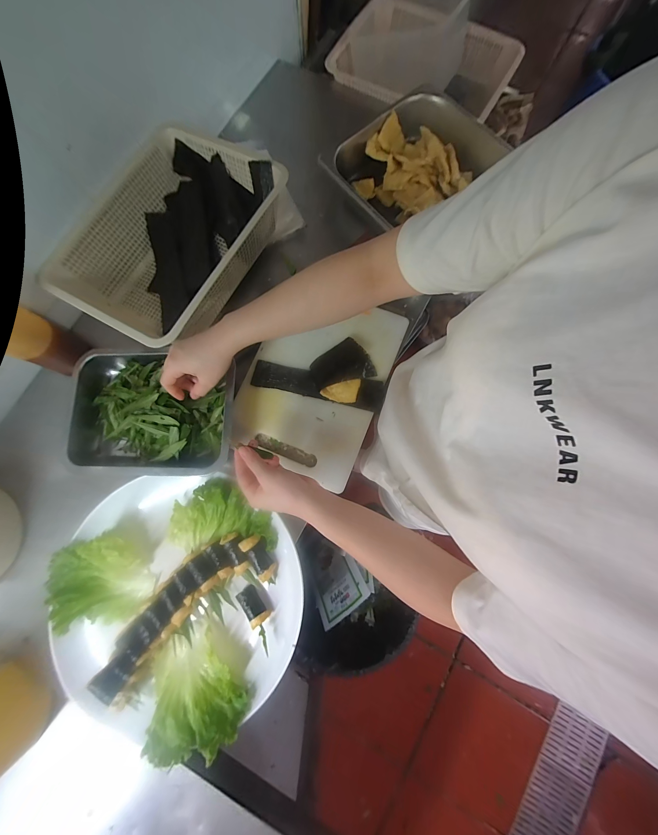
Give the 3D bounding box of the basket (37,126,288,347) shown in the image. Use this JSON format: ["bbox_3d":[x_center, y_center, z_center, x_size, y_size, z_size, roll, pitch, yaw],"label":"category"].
[{"bbox_3d":[-0.245,-0.275,0.469,0.233,0.099,0.326,28,81,6],"label":"basket"}]

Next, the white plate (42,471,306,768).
[{"bbox_3d":[-0.206,0.244,0.405,0.329,0.050,0.305,0,76,0],"label":"white plate"}]

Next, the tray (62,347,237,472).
[{"bbox_3d":[-0.271,-0.009,0.444,0.256,0.064,0.180,3,79,2],"label":"tray"}]

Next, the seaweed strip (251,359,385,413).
[{"bbox_3d":[-0.019,-0.054,0.471,0.212,0.007,0.047,13,89,4],"label":"seaweed strip"}]

